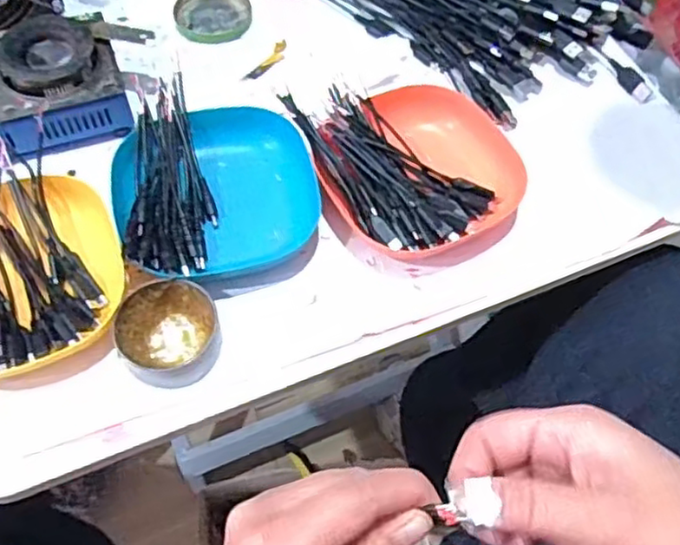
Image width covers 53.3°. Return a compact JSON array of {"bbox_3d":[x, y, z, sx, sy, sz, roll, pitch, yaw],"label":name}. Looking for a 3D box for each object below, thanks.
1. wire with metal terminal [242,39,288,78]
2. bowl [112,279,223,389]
[{"bbox_3d":[-0.060,-0.179,0.574,0.014,0.004,0.053,33,65,15],"label":"wire with metal terminal"},{"bbox_3d":[-0.108,0.037,0.431,0.061,0.027,0.065,1,61,-2],"label":"bowl"}]

